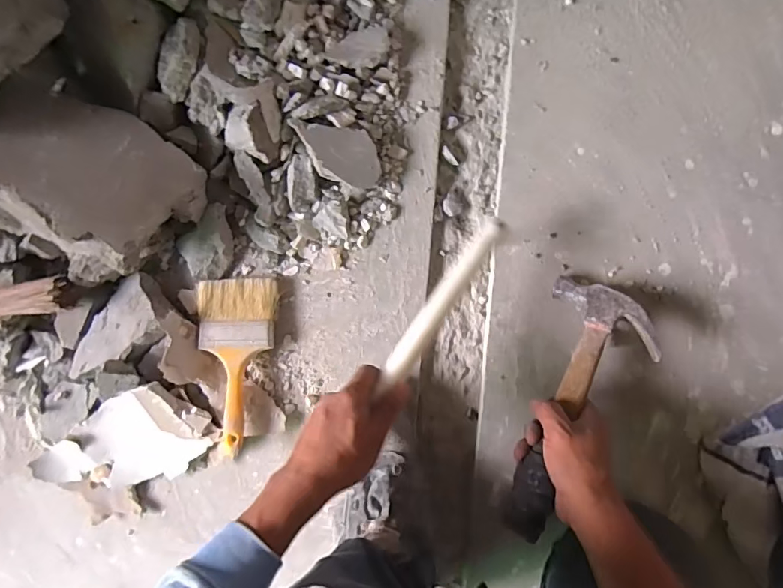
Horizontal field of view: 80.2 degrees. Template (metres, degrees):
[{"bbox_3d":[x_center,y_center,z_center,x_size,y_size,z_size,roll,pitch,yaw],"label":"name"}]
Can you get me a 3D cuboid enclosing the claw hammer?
[{"bbox_3d":[0.189,0.116,0.482,0.112,0.035,0.271,24,75,8],"label":"claw hammer"}]

